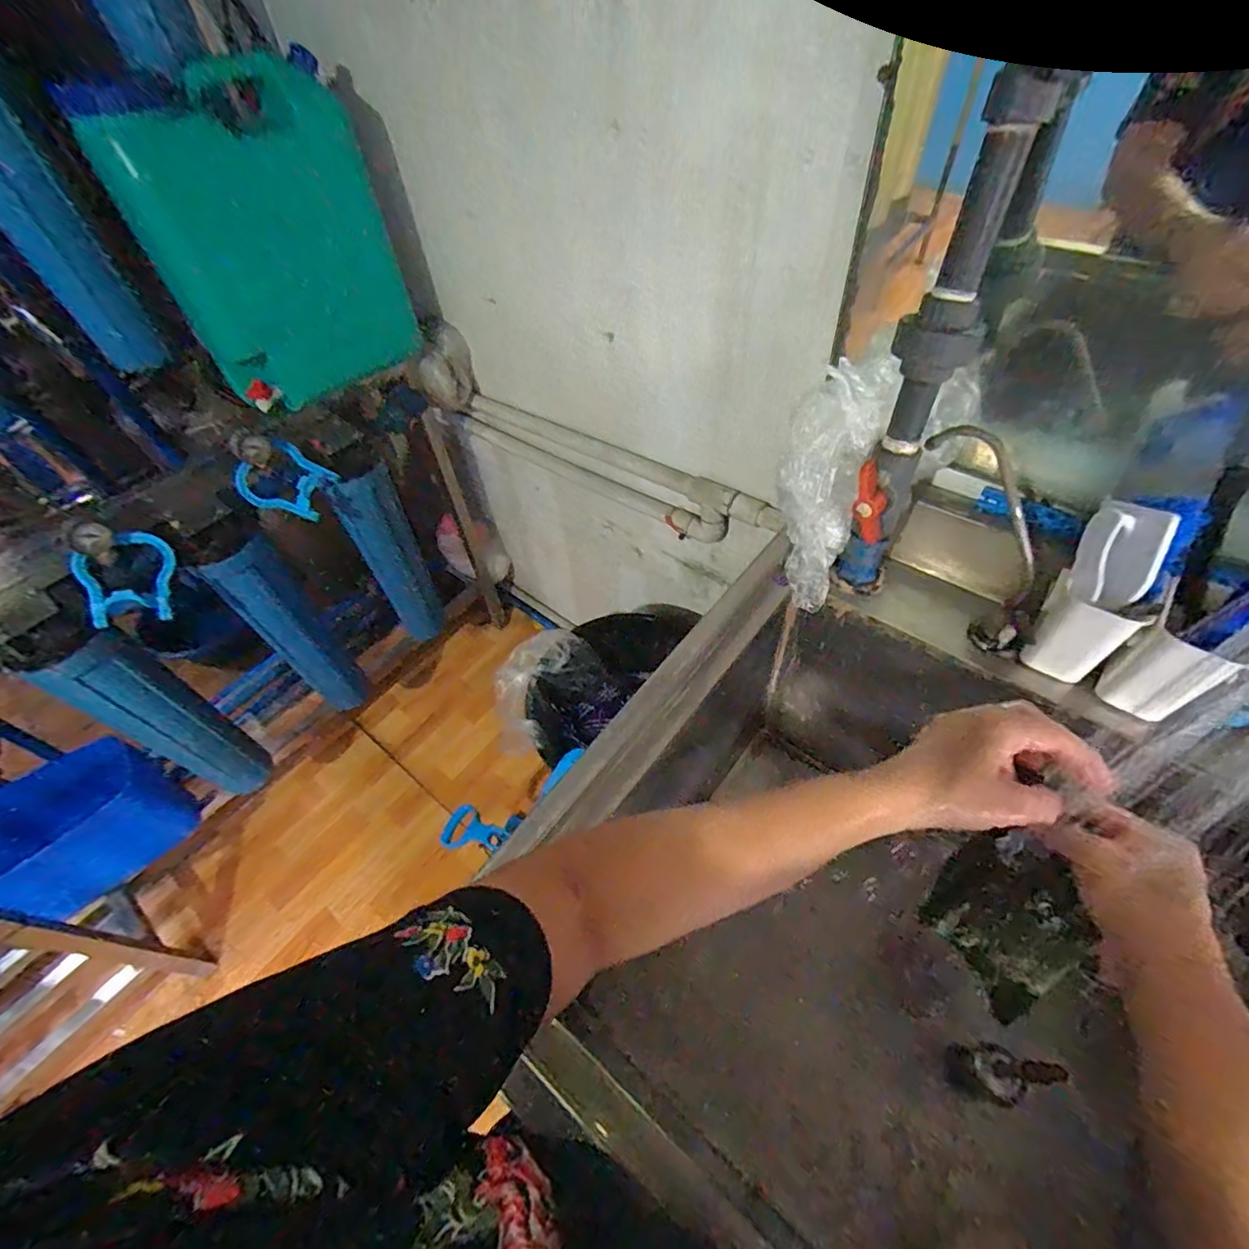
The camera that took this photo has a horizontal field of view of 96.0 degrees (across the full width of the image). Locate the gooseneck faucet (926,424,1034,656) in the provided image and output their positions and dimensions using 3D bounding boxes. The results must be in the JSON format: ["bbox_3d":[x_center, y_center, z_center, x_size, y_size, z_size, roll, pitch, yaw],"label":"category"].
[{"bbox_3d":[0.362,-0.078,0.561,0.046,0.252,0.084,-42,29,-24],"label":"gooseneck faucet"}]

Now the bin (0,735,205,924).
[{"bbox_3d":[-1.042,0.397,1.085,0.152,0.289,0.311,25,59,22],"label":"bin"}]

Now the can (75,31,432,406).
[{"bbox_3d":[-0.565,-0.598,0.909,0.173,0.405,0.374,25,59,22],"label":"can"}]

